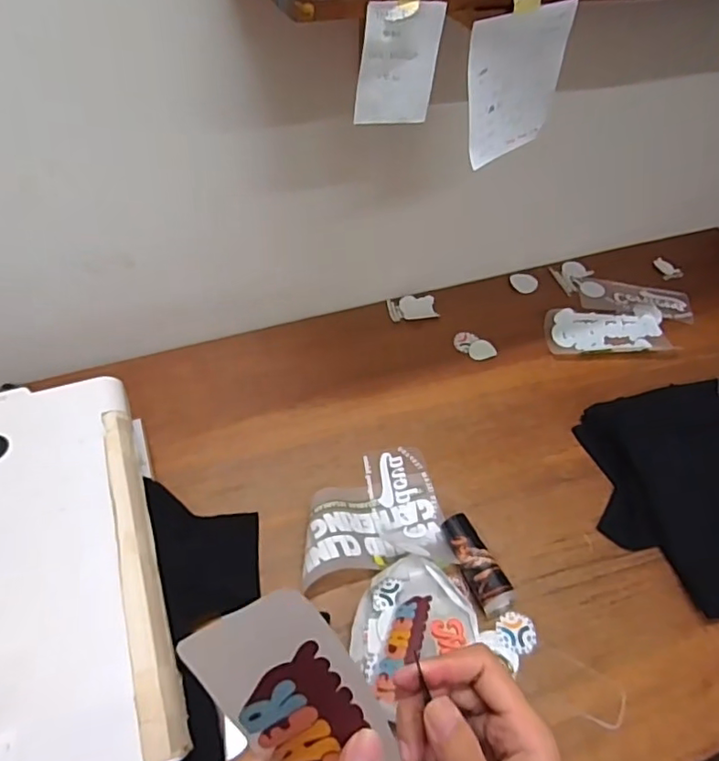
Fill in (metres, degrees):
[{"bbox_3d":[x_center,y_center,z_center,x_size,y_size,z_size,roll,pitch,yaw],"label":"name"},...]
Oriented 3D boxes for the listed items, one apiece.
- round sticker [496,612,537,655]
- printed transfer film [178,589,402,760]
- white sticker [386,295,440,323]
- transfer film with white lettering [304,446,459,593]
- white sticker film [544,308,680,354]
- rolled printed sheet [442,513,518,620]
[{"bbox_3d":[0.218,0.349,0.774,0.052,0.004,0.051,-6,47,7],"label":"round sticker"},{"bbox_3d":[-0.013,0.173,0.259,0.054,0.039,0.182,-31,104,-24],"label":"printed transfer film"},{"bbox_3d":[0.112,-0.154,1.183,0.101,0.006,0.068,-5,51,-8],"label":"white sticker"},{"bbox_3d":[0.018,0.192,0.863,0.219,0.071,0.213,-6,51,-9],"label":"transfer film with white lettering"},{"bbox_3d":[0.515,-0.100,1.155,0.247,0.022,0.123,-1,50,-5],"label":"white sticker film"},{"bbox_3d":[0.173,0.265,0.814,0.057,0.040,0.146,-16,53,-16],"label":"rolled printed sheet"}]

